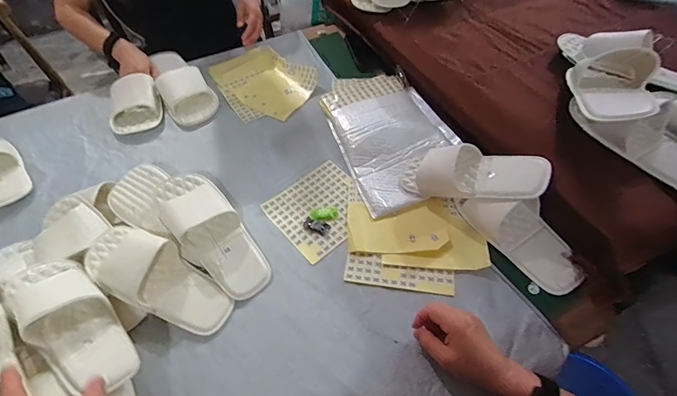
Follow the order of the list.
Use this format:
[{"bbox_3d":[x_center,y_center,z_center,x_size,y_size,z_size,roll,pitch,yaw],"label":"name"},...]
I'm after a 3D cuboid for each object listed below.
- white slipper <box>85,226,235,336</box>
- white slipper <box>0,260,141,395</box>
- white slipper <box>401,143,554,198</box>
[{"bbox_3d":[-0.269,0.117,0.547,0.238,0.059,0.100,32,58,1],"label":"white slipper"},{"bbox_3d":[-0.359,0.175,0.504,0.231,0.068,0.087,34,63,25],"label":"white slipper"},{"bbox_3d":[0.218,-0.050,0.611,0.236,0.065,0.102,3,51,28],"label":"white slipper"}]

